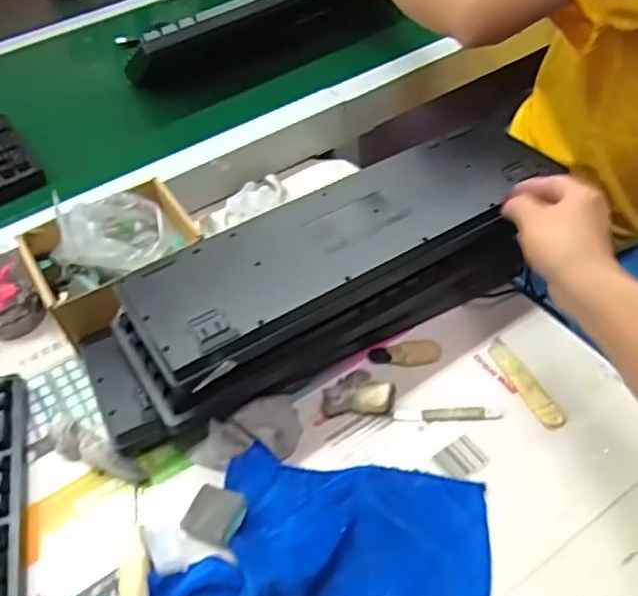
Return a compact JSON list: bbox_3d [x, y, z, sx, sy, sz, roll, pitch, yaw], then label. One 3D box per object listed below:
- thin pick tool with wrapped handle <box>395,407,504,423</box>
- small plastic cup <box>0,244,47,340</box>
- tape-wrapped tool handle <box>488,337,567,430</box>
[{"bbox_3d":[0.116,0.104,0.569,0.094,0.012,0.016,-1,49,3],"label":"thin pick tool with wrapped handle"},{"bbox_3d":[-0.321,-0.004,0.646,0.059,0.089,0.056,-2,49,3],"label":"small plastic cup"},{"bbox_3d":[0.189,0.078,0.587,0.022,0.011,0.102,-20,50,-12],"label":"tape-wrapped tool handle"}]

